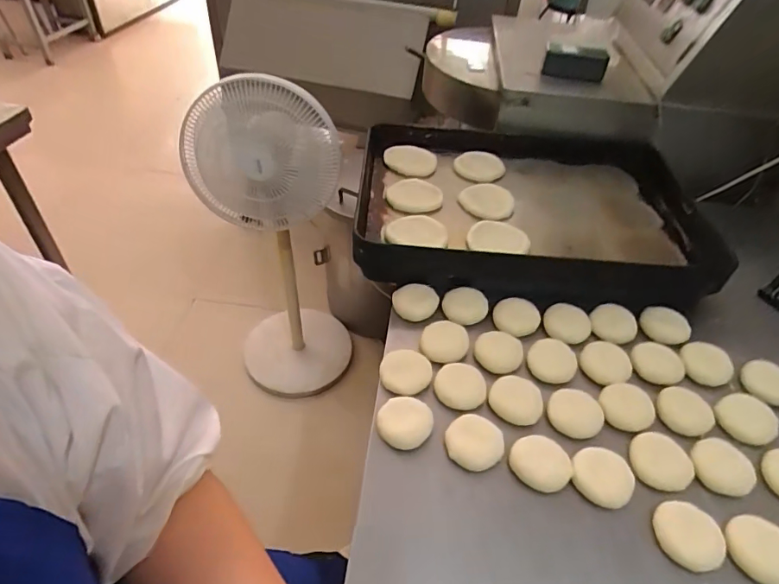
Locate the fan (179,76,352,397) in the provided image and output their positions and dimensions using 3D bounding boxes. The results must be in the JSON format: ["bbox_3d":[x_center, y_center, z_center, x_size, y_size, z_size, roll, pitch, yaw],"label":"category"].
[{"bbox_3d":[-0.302,-0.131,1.352,0.342,0.907,0.392,-3,45,-8],"label":"fan"}]

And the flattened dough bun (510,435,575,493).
[{"bbox_3d":[0.181,0.200,0.571,0.068,0.017,0.061,34,51,26],"label":"flattened dough bun"}]

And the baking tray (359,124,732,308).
[{"bbox_3d":[0.257,-0.166,0.892,0.596,0.085,0.426,5,44,0],"label":"baking tray"}]

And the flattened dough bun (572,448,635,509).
[{"bbox_3d":[0.248,0.215,0.563,0.066,0.022,0.060,3,44,-3],"label":"flattened dough bun"}]

